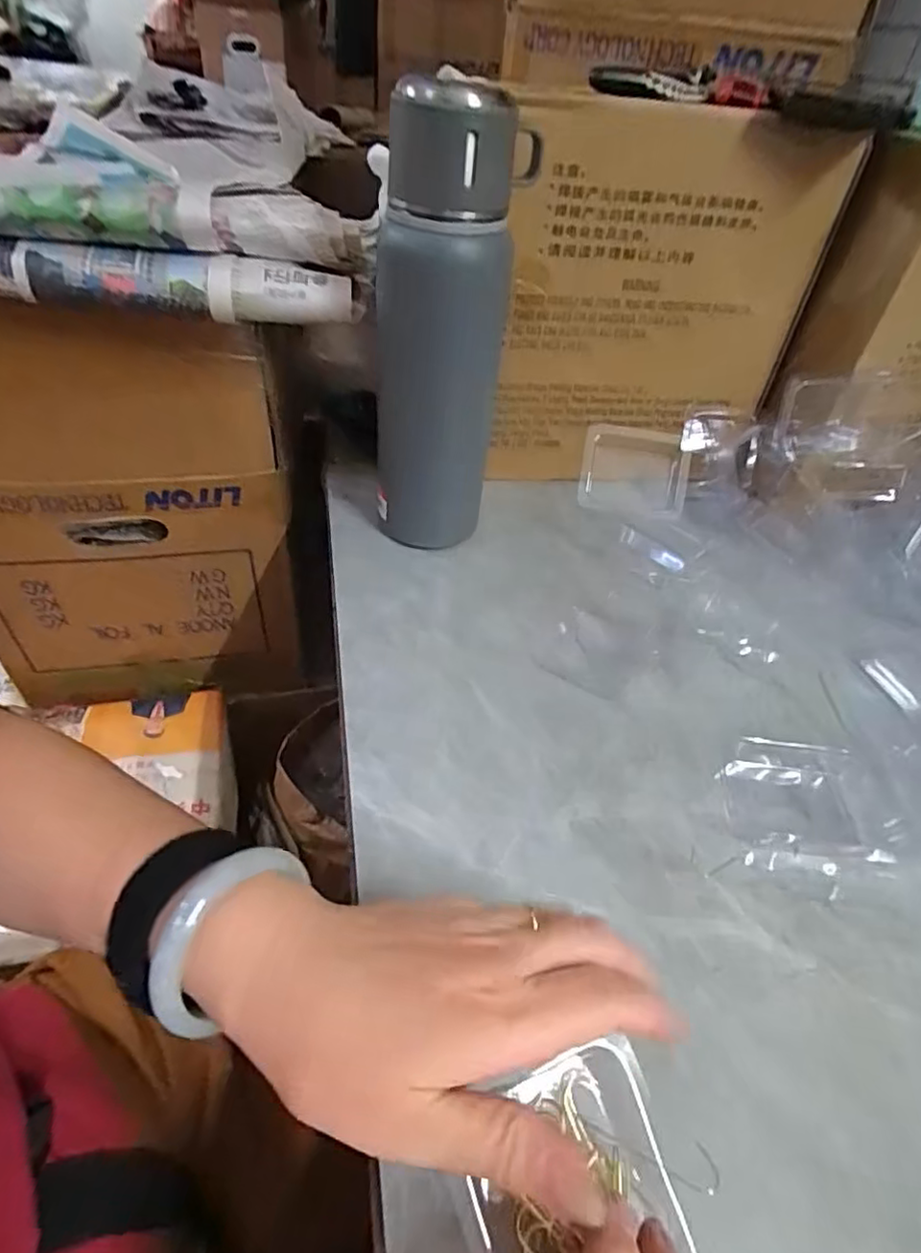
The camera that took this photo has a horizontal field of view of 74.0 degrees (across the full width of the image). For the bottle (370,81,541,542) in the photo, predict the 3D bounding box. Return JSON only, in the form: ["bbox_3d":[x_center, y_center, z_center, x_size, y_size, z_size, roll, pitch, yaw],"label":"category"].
[{"bbox_3d":[-0.013,-0.175,0.403,0.086,0.267,0.070,2,45,-6],"label":"bottle"}]

